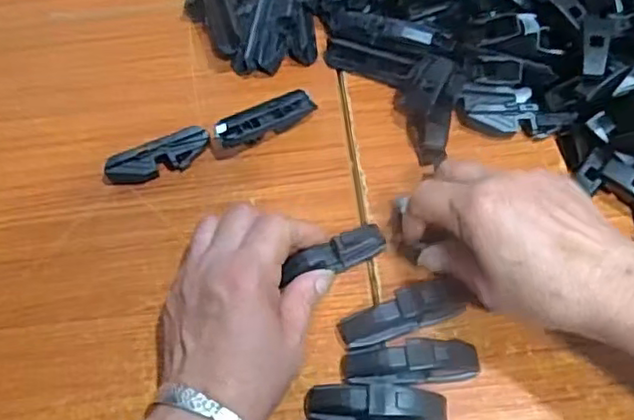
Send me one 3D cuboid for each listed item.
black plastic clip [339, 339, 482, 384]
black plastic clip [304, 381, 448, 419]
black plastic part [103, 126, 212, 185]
[{"bbox_3d":[0.053,0.087,0.367,0.076,0.023,0.020,-5,58,0],"label":"black plastic clip"},{"bbox_3d":[0.032,0.108,0.353,0.076,0.027,0.023,3,59,5],"label":"black plastic clip"},{"bbox_3d":[-0.109,-0.035,0.452,0.072,0.019,0.023,-21,60,-10],"label":"black plastic part"}]

